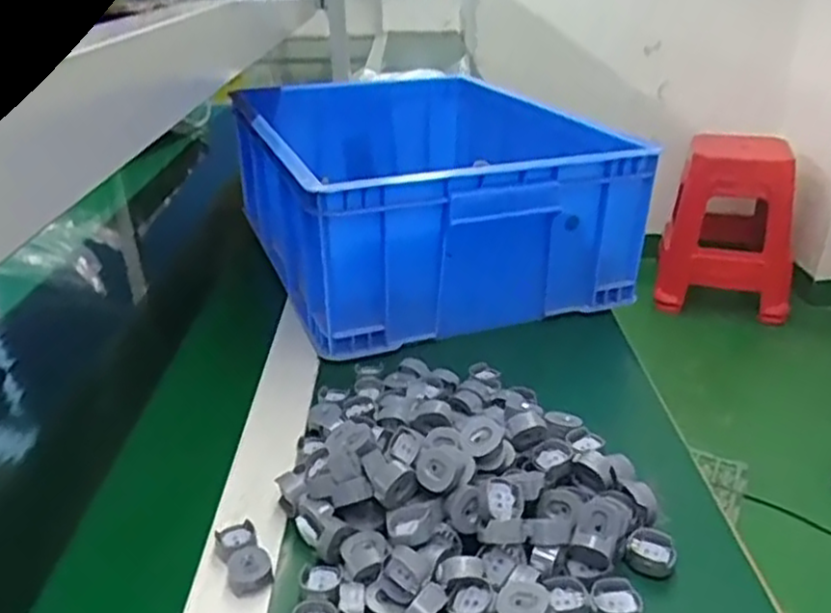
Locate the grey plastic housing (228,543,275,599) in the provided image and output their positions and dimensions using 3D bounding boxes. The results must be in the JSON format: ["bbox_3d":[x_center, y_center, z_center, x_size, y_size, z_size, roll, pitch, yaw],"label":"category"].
[{"bbox_3d":[-0.099,0.158,0.437,0.026,0.010,0.033,-7,27,-13],"label":"grey plastic housing"}]

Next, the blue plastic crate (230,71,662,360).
[{"bbox_3d":[-0.005,-0.142,0.864,0.339,0.166,0.463,-10,28,-19],"label":"blue plastic crate"}]

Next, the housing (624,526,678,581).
[{"bbox_3d":[0.145,0.152,0.450,0.029,0.014,0.026,11,29,22],"label":"housing"}]

